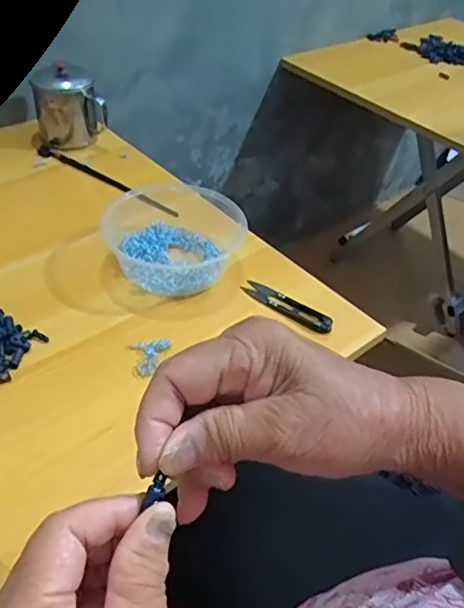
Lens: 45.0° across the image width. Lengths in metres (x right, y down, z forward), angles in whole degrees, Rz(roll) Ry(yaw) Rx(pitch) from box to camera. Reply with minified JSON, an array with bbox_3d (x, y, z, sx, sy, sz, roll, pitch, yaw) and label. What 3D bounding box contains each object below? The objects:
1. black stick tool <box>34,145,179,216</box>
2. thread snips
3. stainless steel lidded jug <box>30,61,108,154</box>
[{"bbox_3d":[-0.165,-0.159,0.713,0.240,0.008,0.023,30,48,23],"label":"black stick tool"},{"bbox_3d":[0.054,0.000,0.562,0.102,0.012,0.021,33,49,25],"label":"thread snips"},{"bbox_3d":[-0.220,-0.268,0.758,0.088,0.096,0.088,-7,45,-14],"label":"stainless steel lidded jug"}]

